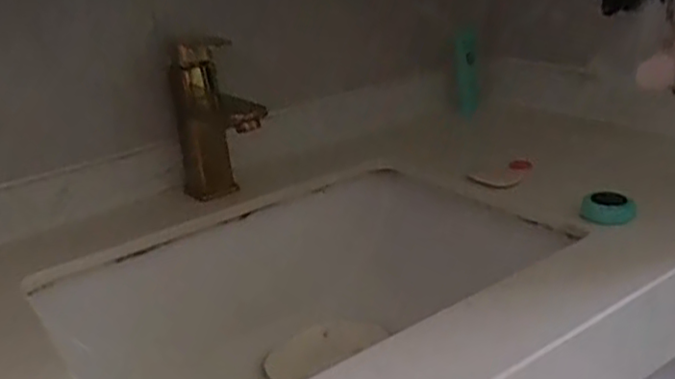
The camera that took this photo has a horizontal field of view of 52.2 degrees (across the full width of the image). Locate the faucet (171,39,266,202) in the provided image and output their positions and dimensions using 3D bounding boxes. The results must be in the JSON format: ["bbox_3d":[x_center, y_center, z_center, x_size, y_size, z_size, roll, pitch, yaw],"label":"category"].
[{"bbox_3d":[-0.128,-0.062,0.735,0.074,0.167,0.155,-12,23,-17],"label":"faucet"}]

